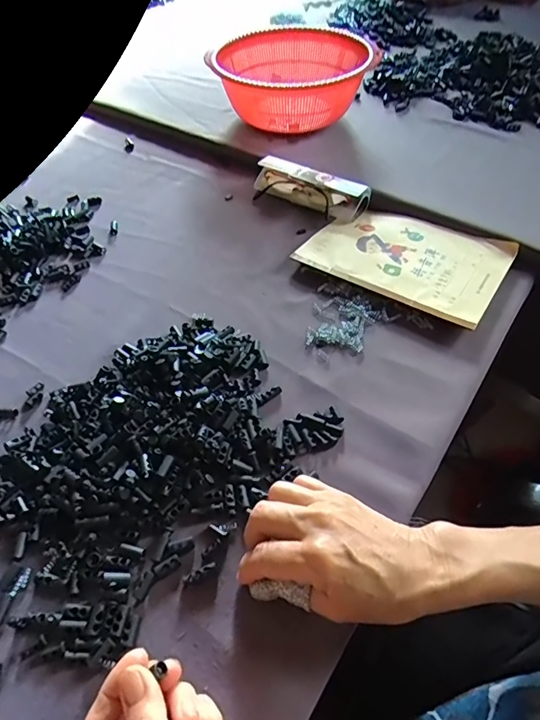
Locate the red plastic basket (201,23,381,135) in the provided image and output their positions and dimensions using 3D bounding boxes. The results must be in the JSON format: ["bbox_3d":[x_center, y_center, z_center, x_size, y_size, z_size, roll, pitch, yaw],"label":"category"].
[{"bbox_3d":[0.031,-0.413,0.681,0.222,0.093,0.222,-2,51,2],"label":"red plastic basket"}]

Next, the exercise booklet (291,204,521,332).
[{"bbox_3d":[0.150,-0.116,0.507,0.203,0.017,0.139,28,58,23],"label":"exercise booklet"}]

